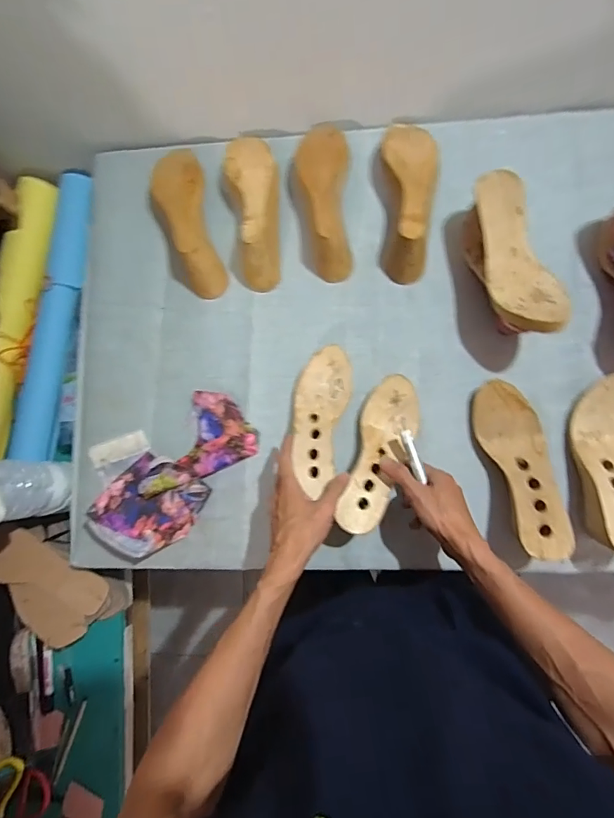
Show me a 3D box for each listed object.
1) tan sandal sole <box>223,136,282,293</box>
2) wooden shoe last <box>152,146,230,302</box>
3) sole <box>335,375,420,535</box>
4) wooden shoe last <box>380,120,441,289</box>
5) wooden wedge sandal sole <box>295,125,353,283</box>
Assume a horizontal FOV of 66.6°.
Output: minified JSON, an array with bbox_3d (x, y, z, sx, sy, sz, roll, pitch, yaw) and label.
[{"bbox_3d":[-0.076,-0.307,0.714,0.080,0.082,0.238,-10,82,5],"label":"tan sandal sole"},{"bbox_3d":[-0.184,-0.295,0.727,0.084,0.075,0.238,-18,81,3],"label":"wooden shoe last"},{"bbox_3d":[0.103,0.061,0.642,0.076,0.040,0.225,16,62,8],"label":"sole"},{"bbox_3d":[0.150,-0.314,0.688,0.081,0.072,0.234,1,83,6],"label":"wooden shoe last"},{"bbox_3d":[0.027,-0.308,0.696,0.081,0.082,0.226,-4,95,6],"label":"wooden wedge sandal sole"}]

